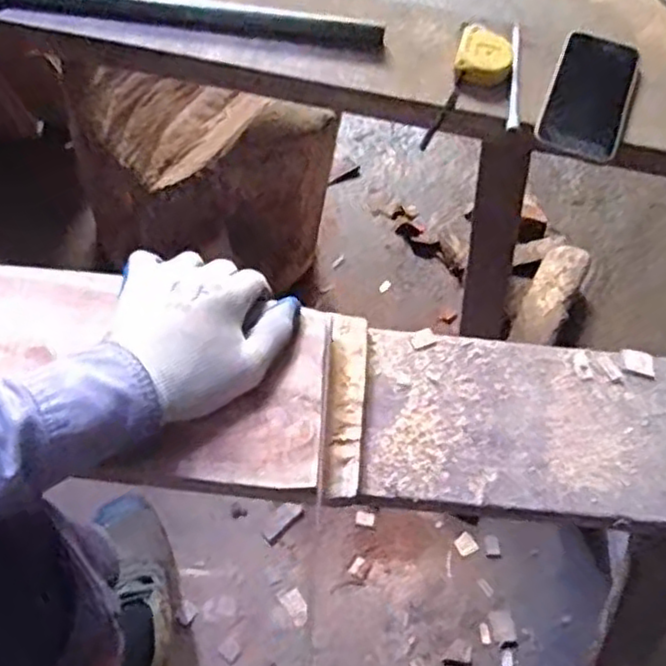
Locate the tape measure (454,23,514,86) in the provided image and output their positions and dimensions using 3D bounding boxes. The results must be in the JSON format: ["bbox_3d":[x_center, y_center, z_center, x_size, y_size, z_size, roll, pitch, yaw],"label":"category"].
[{"bbox_3d":[0.150,-0.273,0.688,0.054,0.025,0.071,14,59,4],"label":"tape measure"}]

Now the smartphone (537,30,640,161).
[{"bbox_3d":[0.250,-0.234,0.676,0.075,0.014,0.153,21,63,8],"label":"smartphone"}]

